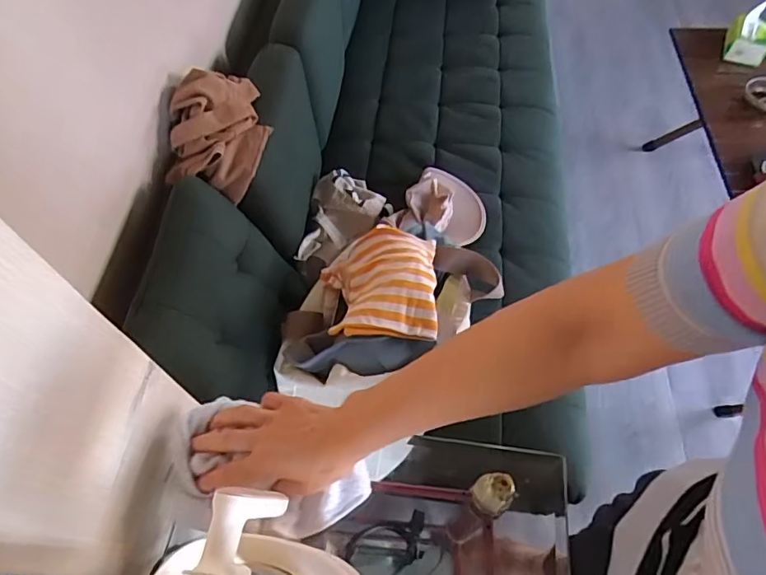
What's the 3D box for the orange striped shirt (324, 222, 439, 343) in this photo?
[{"bbox_3d":[-0.009,-0.005,0.847,0.192,0.088,0.221,1,58,3],"label":"orange striped shirt"}]

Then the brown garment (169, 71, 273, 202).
[{"bbox_3d":[-0.280,-0.277,0.861,0.142,0.114,0.225,7,59,7],"label":"brown garment"}]

